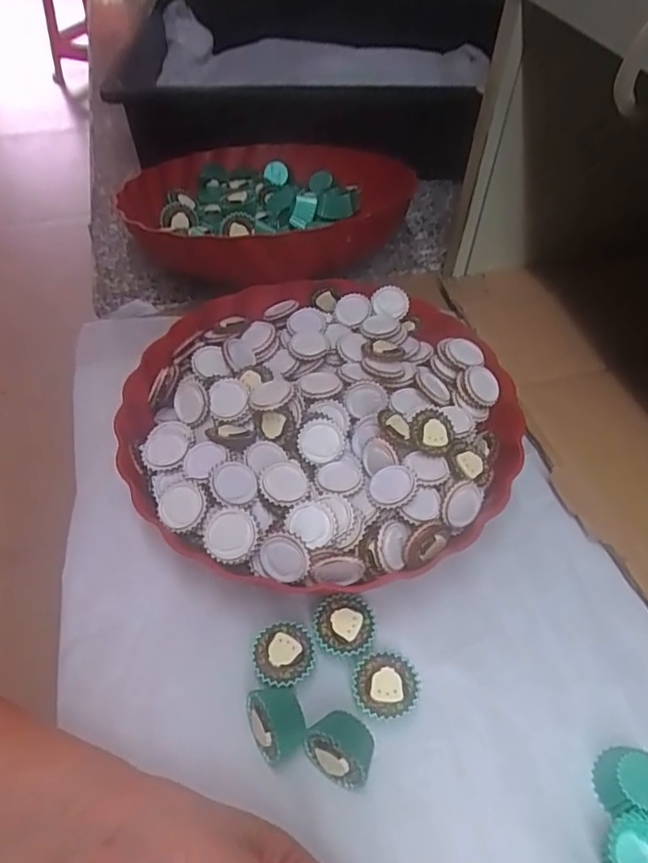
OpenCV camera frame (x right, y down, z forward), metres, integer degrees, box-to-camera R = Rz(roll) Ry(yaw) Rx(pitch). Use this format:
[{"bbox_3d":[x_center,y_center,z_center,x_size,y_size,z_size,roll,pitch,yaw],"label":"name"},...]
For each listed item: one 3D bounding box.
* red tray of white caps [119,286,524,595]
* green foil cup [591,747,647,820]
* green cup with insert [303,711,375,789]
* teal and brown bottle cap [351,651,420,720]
[{"bbox_3d":[-0.002,-0.009,0.372,0.234,0.049,0.231,12,53,8],"label":"red tray of white caps"},{"bbox_3d":[0.141,0.161,0.267,0.028,0.020,0.028,0,53,-1],"label":"green foil cup"},{"bbox_3d":[0.008,0.148,0.272,0.032,0.021,0.027,24,56,17],"label":"green cup with insert"},{"bbox_3d":[0.031,0.128,0.291,0.032,0.016,0.030,4,53,2],"label":"teal and brown bottle cap"}]

